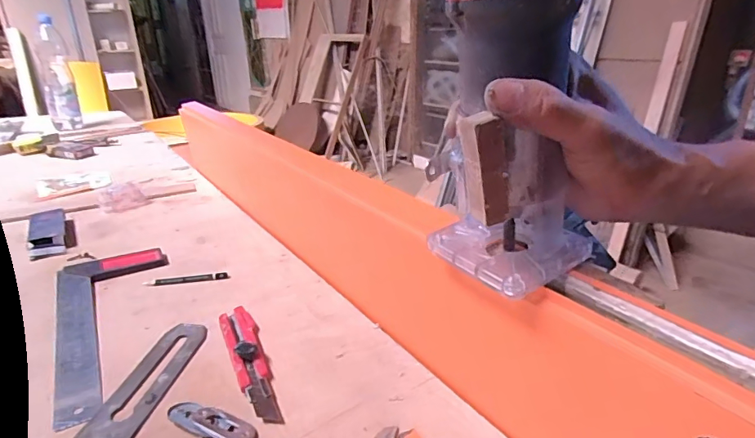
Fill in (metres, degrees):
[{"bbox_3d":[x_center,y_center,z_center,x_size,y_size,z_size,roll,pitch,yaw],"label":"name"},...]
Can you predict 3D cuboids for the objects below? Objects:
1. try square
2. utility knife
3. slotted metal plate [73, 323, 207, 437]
[{"bbox_3d":[-0.296,0.106,0.524,0.123,0.017,0.302,-11,24,-28],"label":"try square"},{"bbox_3d":[-0.126,0.130,0.447,0.033,0.019,0.164,-9,23,-24],"label":"utility knife"},{"bbox_3d":[-0.213,0.152,0.424,0.047,0.004,0.183,1,22,6],"label":"slotted metal plate"}]

